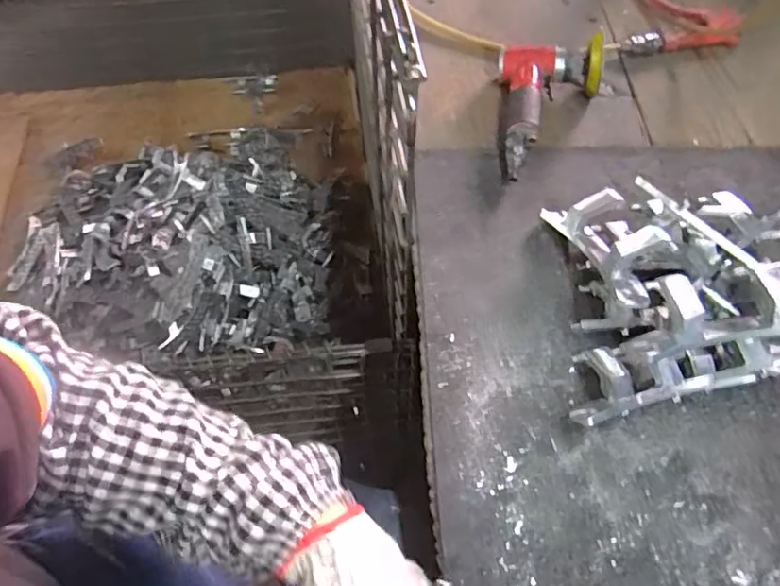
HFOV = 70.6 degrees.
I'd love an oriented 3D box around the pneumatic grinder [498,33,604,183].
[{"bbox_3d":[0.178,-0.199,0.598,0.115,0.057,0.173,0,61,3],"label":"pneumatic grinder"}]

